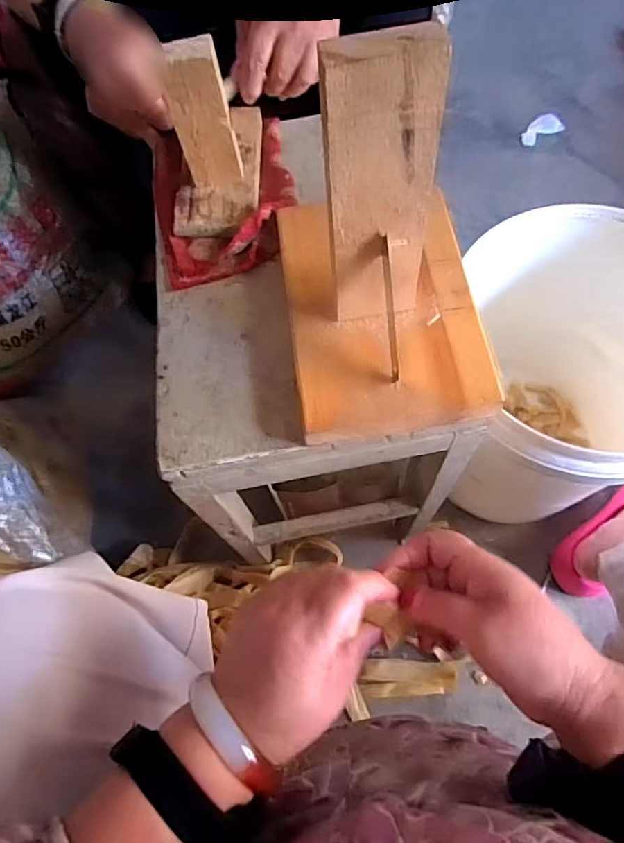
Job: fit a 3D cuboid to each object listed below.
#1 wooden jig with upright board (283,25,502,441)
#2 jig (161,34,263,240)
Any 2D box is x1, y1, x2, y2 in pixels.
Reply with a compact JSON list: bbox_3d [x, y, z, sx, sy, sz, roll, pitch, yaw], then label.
[{"bbox_3d":[0.048,-0.123,0.335,0.138,0.201,0.194,-8,67,0],"label":"wooden jig with upright board"},{"bbox_3d":[-0.085,-0.256,0.453,0.070,0.128,0.150,5,67,5],"label":"jig"}]

